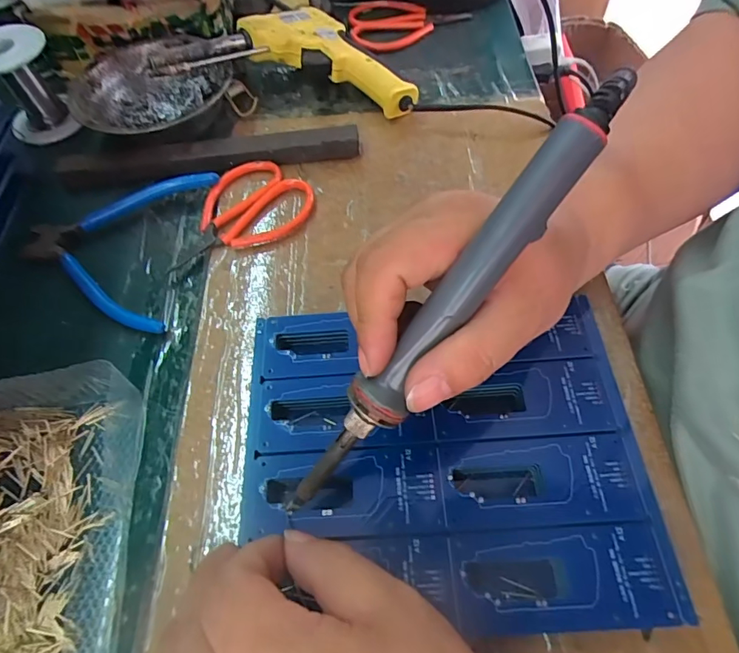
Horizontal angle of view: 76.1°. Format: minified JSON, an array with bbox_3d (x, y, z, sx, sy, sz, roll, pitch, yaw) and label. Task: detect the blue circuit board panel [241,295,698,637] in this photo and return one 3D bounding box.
[{"bbox_3d":[0.035,0.059,0.235,0.190,0.004,0.154,-3,60,2],"label":"blue circuit board panel"}]

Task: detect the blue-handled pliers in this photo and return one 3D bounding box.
[{"bbox_3d":[-0.182,-0.060,0.331,0.121,0.020,0.125,7,61,8],"label":"blue-handled pliers"}]

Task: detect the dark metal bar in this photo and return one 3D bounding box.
[{"bbox_3d":[-0.127,-0.134,0.370,0.235,0.019,0.023,-5,60,1],"label":"dark metal bar"}]

